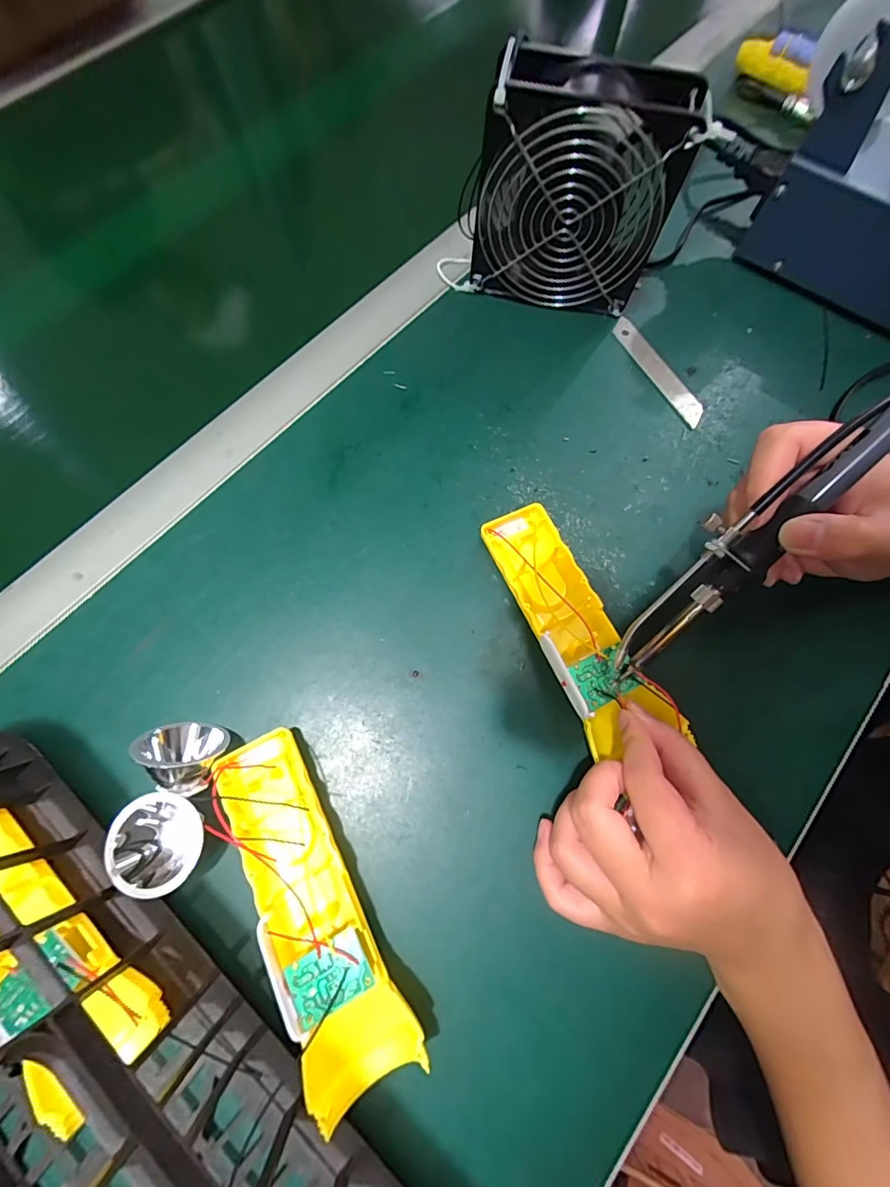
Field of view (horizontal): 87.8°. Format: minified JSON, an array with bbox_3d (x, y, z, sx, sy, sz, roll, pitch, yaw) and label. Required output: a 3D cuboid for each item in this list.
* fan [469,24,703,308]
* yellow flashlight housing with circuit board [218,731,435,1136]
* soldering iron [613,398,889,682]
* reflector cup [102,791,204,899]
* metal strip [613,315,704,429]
[{"bbox_3d":[0.080,-0.261,0.309,0.134,0.126,0.048,8,72,0],"label":"fan"},{"bbox_3d":[-0.067,0.151,0.228,0.047,0.030,0.164,-25,75,-10],"label":"yellow flashlight housing with circuit board"},{"bbox_3d":[0.153,-0.040,0.213,0.030,0.024,0.207,45,107,11],"label":"soldering iron"},{"bbox_3d":[-0.144,0.124,0.231,0.036,0.022,0.044,-17,74,-7],"label":"reflector cup"},{"bbox_3d":[0.160,-0.168,0.346,0.018,0.004,0.102,-28,76,-10],"label":"metal strip"}]

